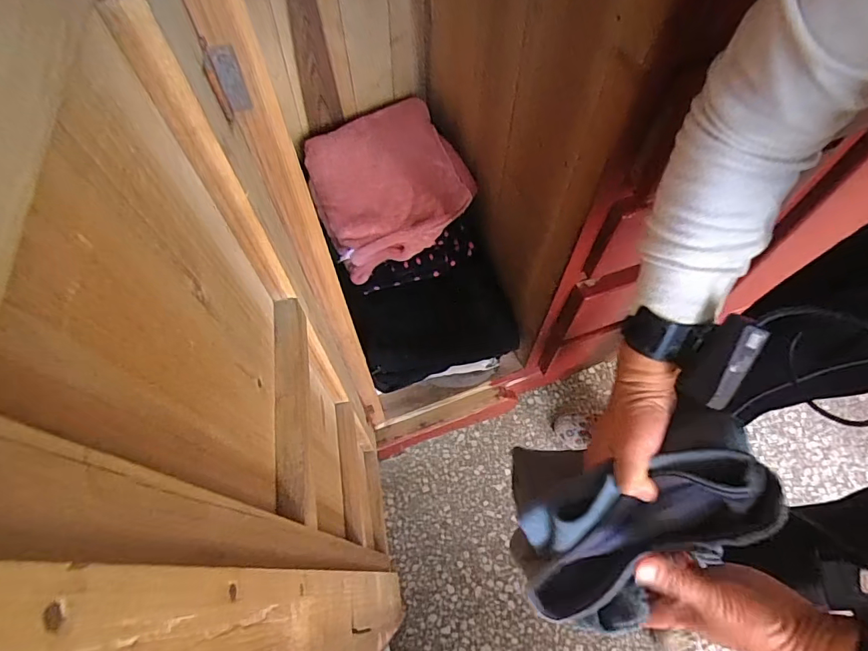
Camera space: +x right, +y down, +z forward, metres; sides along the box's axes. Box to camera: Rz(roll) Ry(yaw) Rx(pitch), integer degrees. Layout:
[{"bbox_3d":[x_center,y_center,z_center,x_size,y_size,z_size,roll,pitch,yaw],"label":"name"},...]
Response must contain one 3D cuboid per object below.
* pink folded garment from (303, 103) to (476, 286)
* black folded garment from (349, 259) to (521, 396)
[{"bbox_3d":[-0.081,-0.251,0.843,0.262,0.092,0.281,-22,64,-11],"label":"pink folded garment"},{"bbox_3d":[0.007,-0.007,0.861,0.284,0.073,0.172,-18,64,-9],"label":"black folded garment"}]

